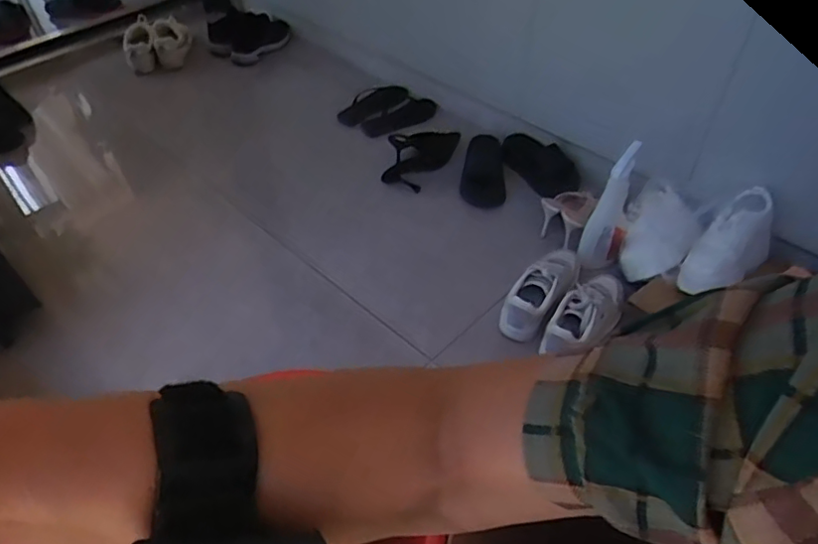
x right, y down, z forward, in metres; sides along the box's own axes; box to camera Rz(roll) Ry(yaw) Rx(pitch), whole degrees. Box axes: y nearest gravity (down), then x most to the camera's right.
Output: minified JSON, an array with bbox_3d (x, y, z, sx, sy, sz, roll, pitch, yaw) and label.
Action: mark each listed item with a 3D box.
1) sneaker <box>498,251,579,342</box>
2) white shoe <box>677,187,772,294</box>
[{"bbox_3d":[0.261,0.038,1.113,0.085,0.108,0.228,28,53,25],"label":"sneaker"},{"bbox_3d":[0.587,-0.050,1.053,0.218,0.104,0.095,-35,55,-28],"label":"white shoe"}]

